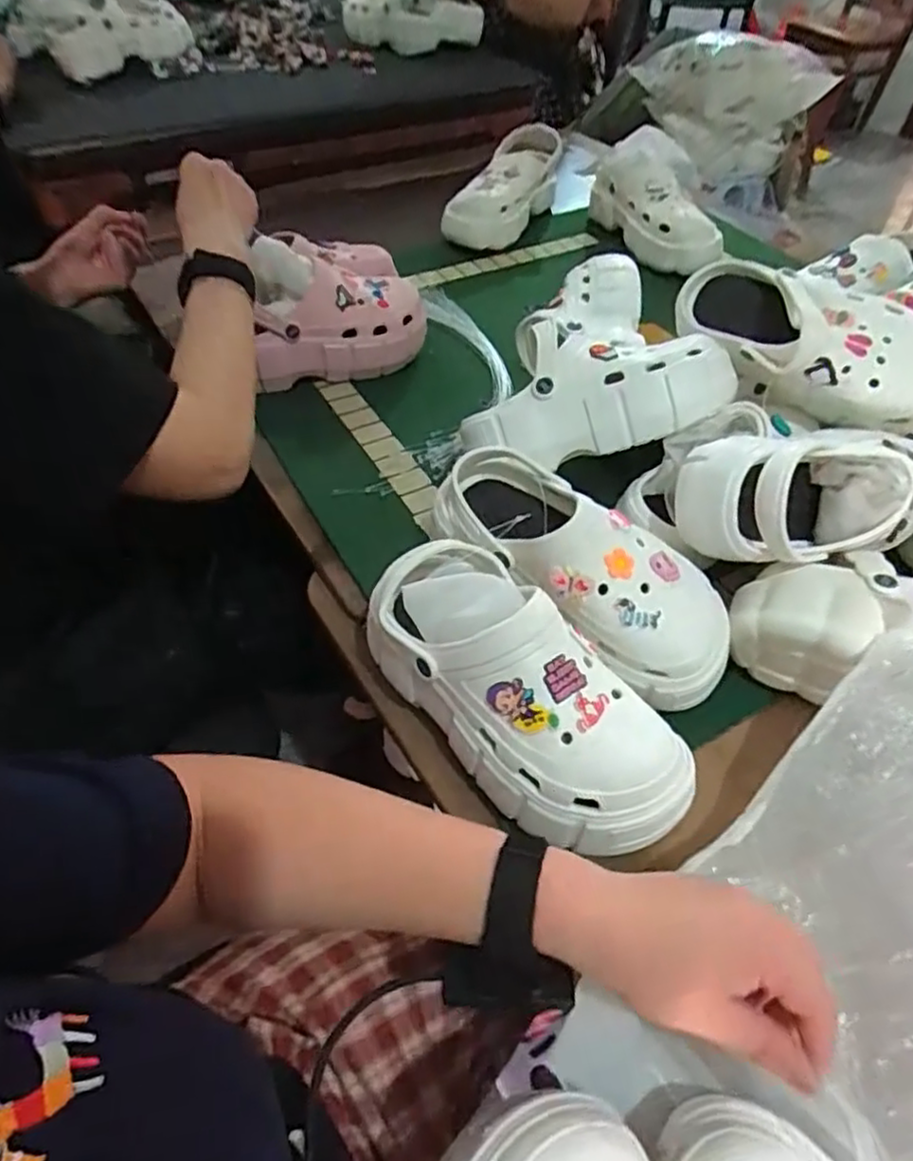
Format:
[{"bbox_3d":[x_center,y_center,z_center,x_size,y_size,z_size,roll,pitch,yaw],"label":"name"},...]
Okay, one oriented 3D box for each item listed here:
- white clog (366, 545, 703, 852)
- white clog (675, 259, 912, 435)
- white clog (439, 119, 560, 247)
[{"bbox_3d":[0.046,0.076,0.484,0.122,0.098,0.246,-28,57,-24],"label":"white clog"},{"bbox_3d":[0.316,-0.210,0.636,0.240,0.088,0.105,24,53,16],"label":"white clog"},{"bbox_3d":[0.086,-0.638,1.120,0.105,0.097,0.263,23,53,16],"label":"white clog"}]

